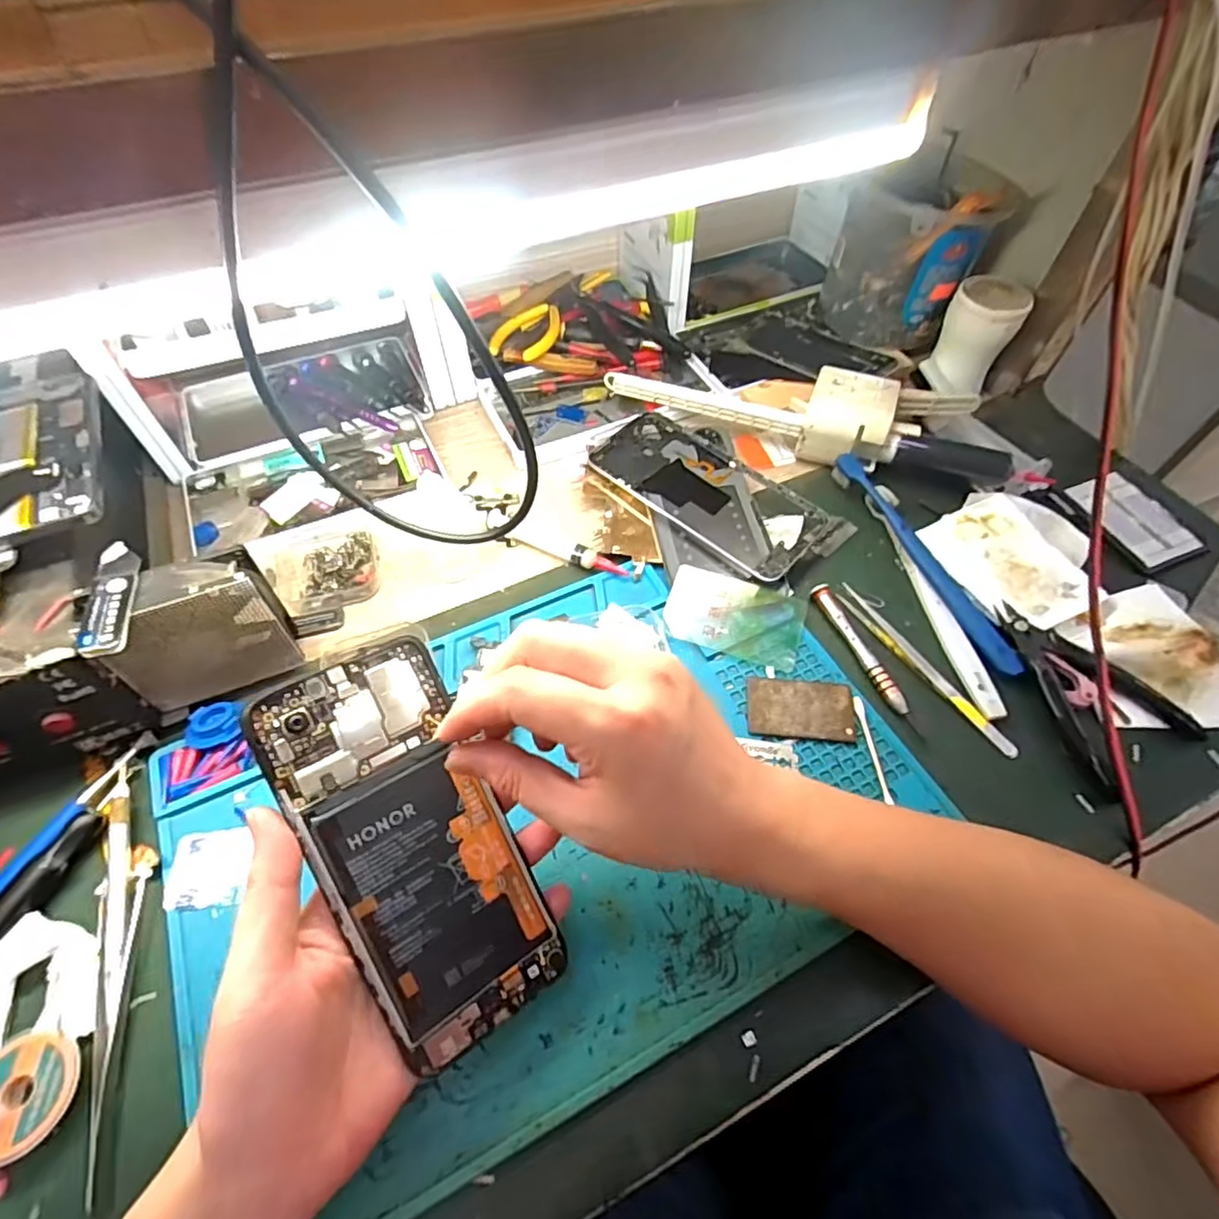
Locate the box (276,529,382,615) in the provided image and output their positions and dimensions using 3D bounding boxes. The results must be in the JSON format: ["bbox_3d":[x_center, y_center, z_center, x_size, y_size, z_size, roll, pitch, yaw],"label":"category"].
[{"bbox_3d":[-0.191,-0.030,0.421,0.065,0.015,0.058,-13,58,-9],"label":"box"}]

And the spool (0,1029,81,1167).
[{"bbox_3d":[-0.243,0.201,0.260,0.039,0.010,0.043,-12,58,-9],"label":"spool"}]

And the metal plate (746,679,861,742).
[{"bbox_3d":[0.112,0.058,0.367,0.060,0.004,0.037,2,55,5],"label":"metal plate"}]

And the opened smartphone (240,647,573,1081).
[{"bbox_3d":[-0.078,0.098,0.259,0.072,0.004,0.164,-26,93,-29],"label":"opened smartphone"}]

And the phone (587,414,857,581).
[{"bbox_3d":[0.077,-0.087,0.455,0.177,0.011,0.089,37,64,21],"label":"phone"}]

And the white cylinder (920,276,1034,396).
[{"bbox_3d":[0.290,-0.216,0.501,0.054,0.073,0.054,27,60,16],"label":"white cylinder"}]

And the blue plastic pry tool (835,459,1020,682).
[{"bbox_3d":[0.210,-0.037,0.419,0.018,0.016,0.185,-17,59,-12],"label":"blue plastic pry tool"}]

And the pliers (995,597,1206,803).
[{"bbox_3d":[0.277,0.043,0.371,0.073,0.013,0.112,-24,60,-15],"label":"pliers"}]

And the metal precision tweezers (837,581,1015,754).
[{"bbox_3d":[0.189,0.034,0.380,0.009,0.011,0.133,-30,62,-19],"label":"metal precision tweezers"}]

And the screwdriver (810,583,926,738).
[{"bbox_3d":[0.158,0.027,0.385,0.011,0.007,0.107,-18,59,-13],"label":"screwdriver"}]

